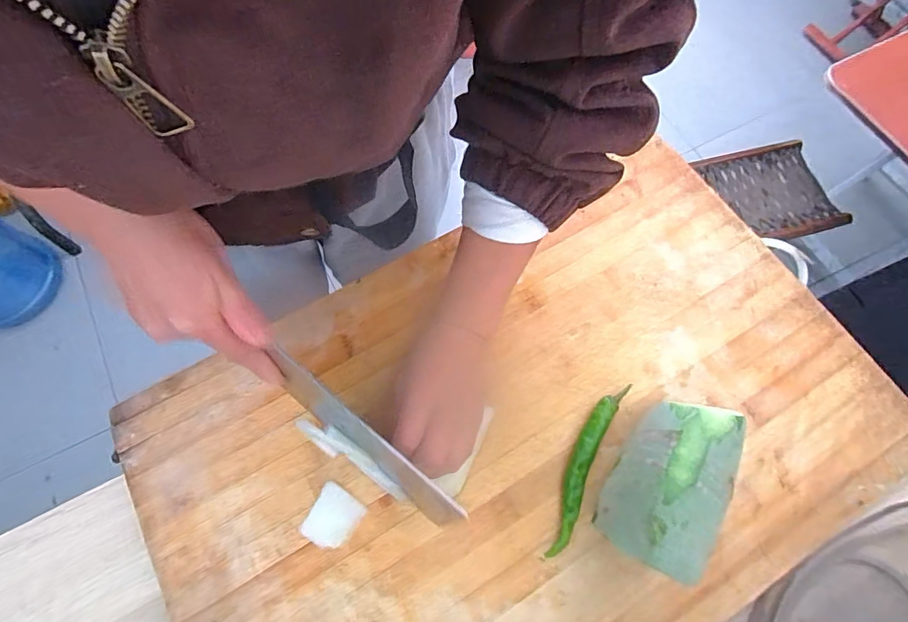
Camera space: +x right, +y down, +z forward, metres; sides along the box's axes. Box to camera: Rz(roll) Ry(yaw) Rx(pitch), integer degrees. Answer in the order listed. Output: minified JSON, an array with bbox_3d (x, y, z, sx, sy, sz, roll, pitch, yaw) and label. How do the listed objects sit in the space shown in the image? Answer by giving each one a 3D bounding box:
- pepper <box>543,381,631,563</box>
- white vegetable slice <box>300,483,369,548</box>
[{"bbox_3d":[0.099,0.117,0.337,0.022,0.014,0.136,26,72,8],"label":"pepper"},{"bbox_3d":[-0.090,0.152,0.325,0.035,0.007,0.039,35,73,11],"label":"white vegetable slice"}]

